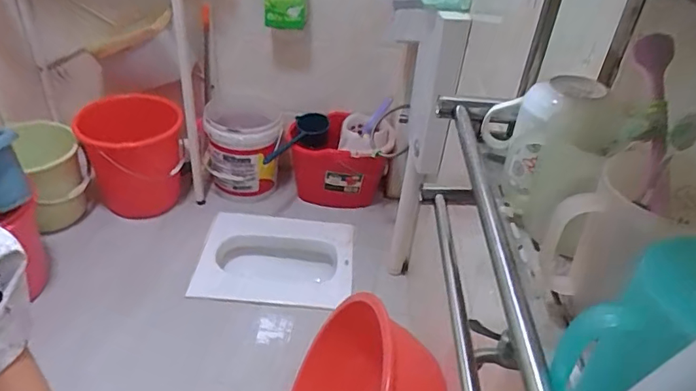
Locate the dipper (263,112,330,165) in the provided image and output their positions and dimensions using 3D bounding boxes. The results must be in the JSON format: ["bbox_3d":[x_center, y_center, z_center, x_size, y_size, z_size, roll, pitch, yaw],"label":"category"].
[{"bbox_3d":[-0.190,-0.194,1.886,0.124,0.099,0.326,18,38,15],"label":"dipper"}]

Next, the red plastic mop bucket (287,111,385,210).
[{"bbox_3d":[-0.052,-0.126,1.959,0.372,0.290,0.216,13,38,10],"label":"red plastic mop bucket"}]

